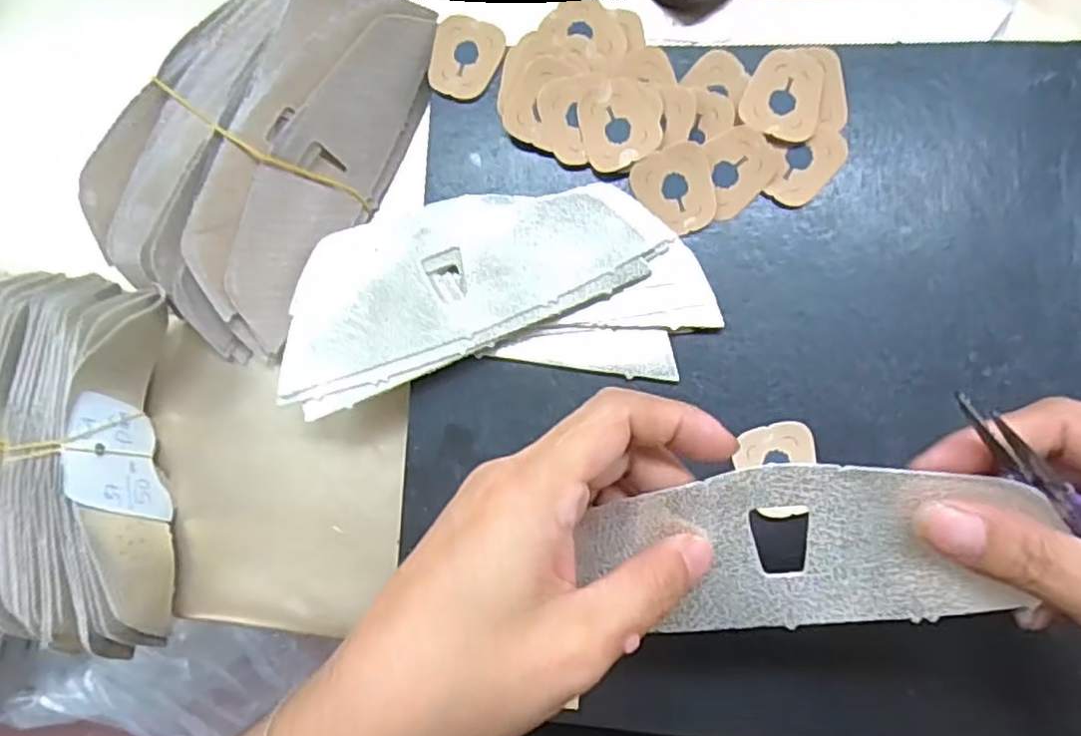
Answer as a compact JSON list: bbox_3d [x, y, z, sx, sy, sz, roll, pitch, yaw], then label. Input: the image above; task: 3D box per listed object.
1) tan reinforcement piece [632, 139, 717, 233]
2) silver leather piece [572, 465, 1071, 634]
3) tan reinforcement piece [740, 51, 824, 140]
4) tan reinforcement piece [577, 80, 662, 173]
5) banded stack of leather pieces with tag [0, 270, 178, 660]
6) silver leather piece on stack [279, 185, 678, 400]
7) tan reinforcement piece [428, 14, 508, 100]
[{"bbox_3d":[0.060,-0.079,0.314,0.034,0.004,0.038,-16,93,7],"label":"tan reinforcement piece"},{"bbox_3d":[0.081,0.056,0.221,0.133,0.006,0.050,-5,96,11],"label":"silver leather piece"},{"bbox_3d":[0.106,-0.121,0.310,0.033,0.004,0.039,9,86,4],"label":"tan reinforcement piece"},{"bbox_3d":[0.036,-0.109,0.314,0.036,0.004,0.040,-5,85,3],"label":"tan reinforcement piece"},{"bbox_3d":[-0.237,0.041,0.337,0.111,0.055,0.183,-3,85,6],"label":"banded stack of leather pieces with tag"},{"bbox_3d":[-0.037,-0.045,0.311,0.174,0.011,0.064,-19,84,2],"label":"silver leather piece on stack"},{"bbox_3d":[-0.036,-0.146,0.332,0.033,0.004,0.037,18,86,5],"label":"tan reinforcement piece"}]

